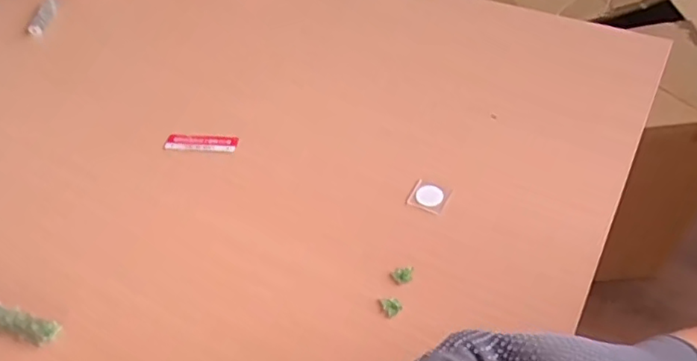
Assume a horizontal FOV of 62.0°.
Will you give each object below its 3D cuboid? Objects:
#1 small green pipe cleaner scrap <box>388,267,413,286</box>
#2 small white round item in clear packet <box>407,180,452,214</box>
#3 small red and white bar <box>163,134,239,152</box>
[{"bbox_3d":[0.040,0.073,0.443,0.018,0.005,0.013,-2,48,1],"label":"small green pipe cleaner scrap"},{"bbox_3d":[0.068,0.014,0.494,0.031,0.007,0.031,-1,57,2],"label":"small white round item in clear packet"},{"bbox_3d":[-0.141,-0.036,0.556,0.069,0.006,0.019,5,49,7],"label":"small red and white bar"}]

